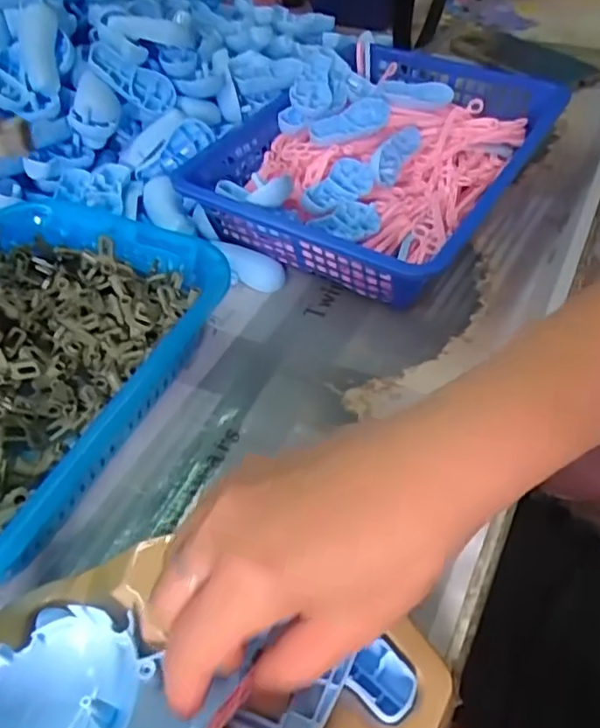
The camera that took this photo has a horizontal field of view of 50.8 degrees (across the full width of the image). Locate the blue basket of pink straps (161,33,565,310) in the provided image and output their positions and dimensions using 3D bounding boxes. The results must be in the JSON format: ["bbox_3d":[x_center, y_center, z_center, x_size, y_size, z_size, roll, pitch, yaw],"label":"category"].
[{"bbox_3d":[0.065,-0.169,0.514,0.210,0.063,0.287,26,53,22],"label":"blue basket of pink straps"}]

